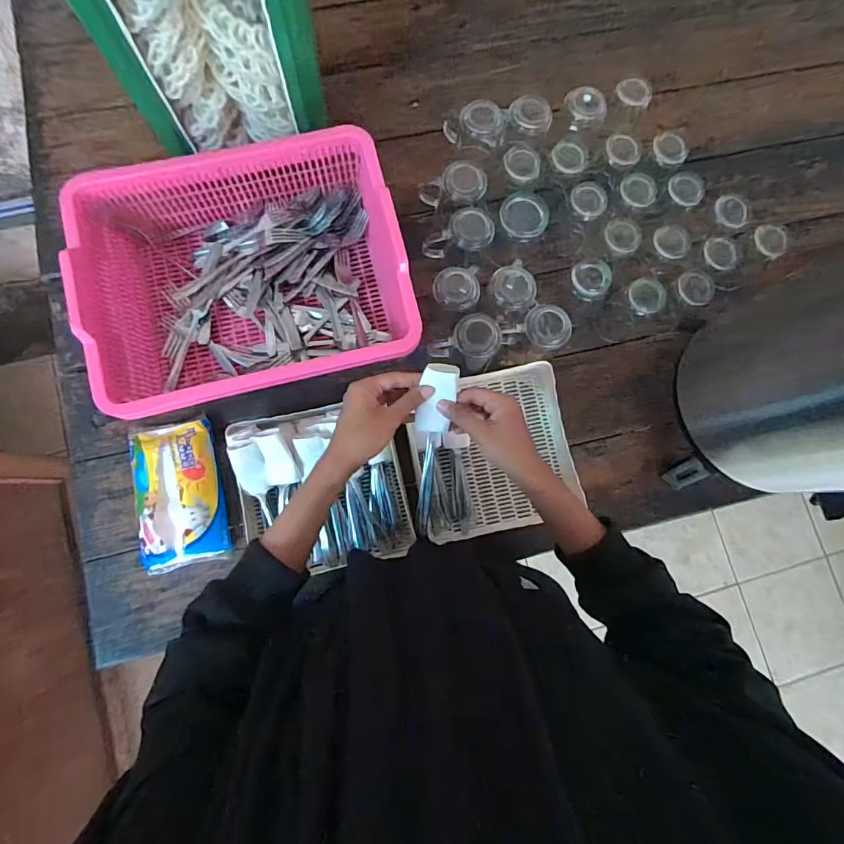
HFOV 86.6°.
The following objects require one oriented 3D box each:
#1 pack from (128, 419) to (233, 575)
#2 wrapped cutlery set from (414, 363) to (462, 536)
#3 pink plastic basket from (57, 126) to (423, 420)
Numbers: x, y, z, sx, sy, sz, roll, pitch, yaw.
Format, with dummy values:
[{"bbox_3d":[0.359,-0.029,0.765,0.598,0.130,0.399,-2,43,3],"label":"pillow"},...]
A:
[{"bbox_3d":[-0.319,0.093,0.583,0.099,0.049,0.184,-12,82,-5],"label":"pack"},{"bbox_3d":[0.010,0.029,0.480,0.036,0.020,0.184,6,106,-2],"label":"wrapped cutlery set"},{"bbox_3d":[-0.224,-0.199,0.589,0.379,0.117,0.326,-16,82,-5],"label":"pink plastic basket"}]

